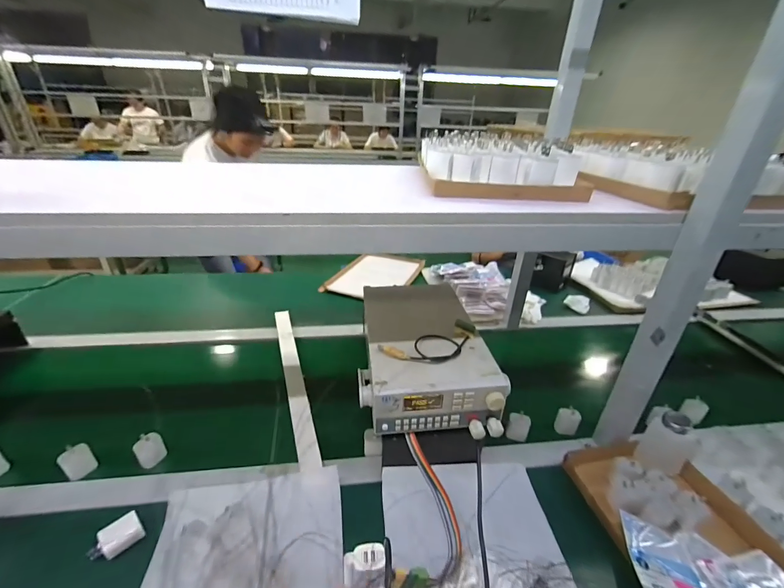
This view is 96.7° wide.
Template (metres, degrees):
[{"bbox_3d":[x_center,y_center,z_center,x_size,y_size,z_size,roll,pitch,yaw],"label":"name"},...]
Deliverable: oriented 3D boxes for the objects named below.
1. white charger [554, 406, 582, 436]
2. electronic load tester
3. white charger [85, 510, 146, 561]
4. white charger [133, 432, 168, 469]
[{"bbox_3d":[0.374,0.268,0.740,0.045,0.064,0.027,24,17,40],"label":"white charger"},{"bbox_3d":[0.060,0.100,0.688,0.230,0.097,0.343,1,29,-3],"label":"electronic load tester"},{"bbox_3d":[-0.408,0.362,0.517,0.044,0.027,0.064,48,45,9],"label":"white charger"},{"bbox_3d":[-0.444,0.287,0.642,0.045,0.060,0.027,-24,38,-38],"label":"white charger"}]

